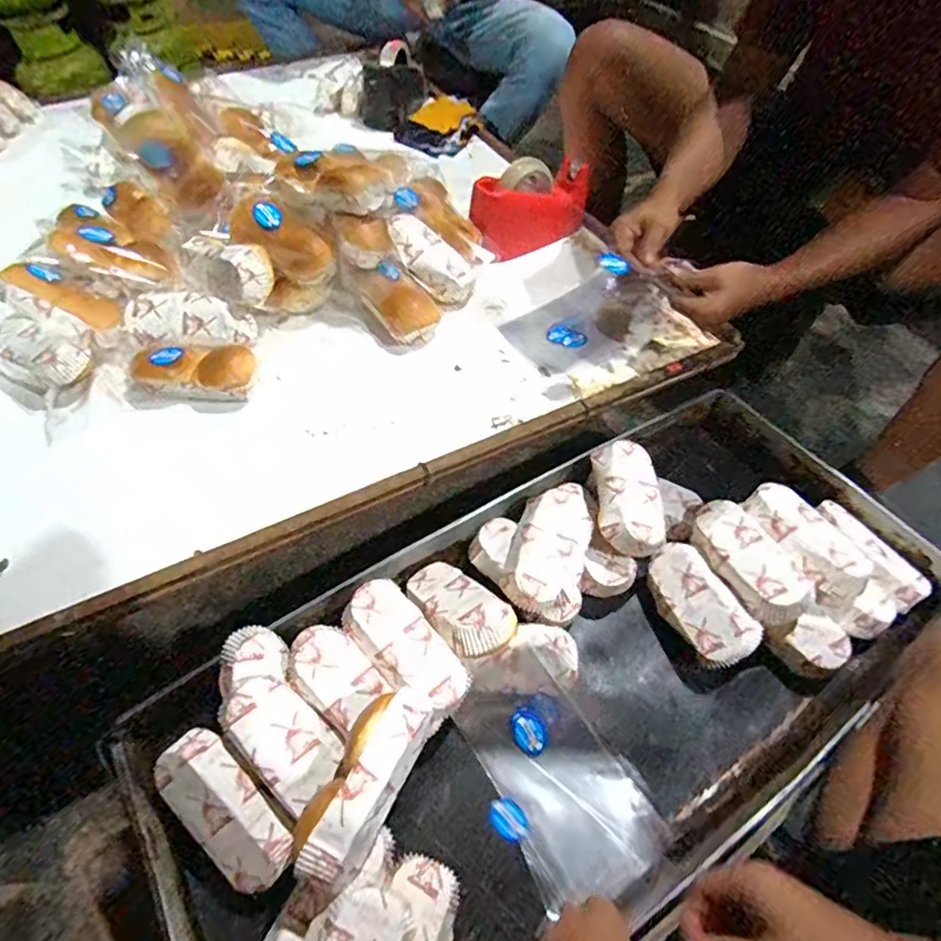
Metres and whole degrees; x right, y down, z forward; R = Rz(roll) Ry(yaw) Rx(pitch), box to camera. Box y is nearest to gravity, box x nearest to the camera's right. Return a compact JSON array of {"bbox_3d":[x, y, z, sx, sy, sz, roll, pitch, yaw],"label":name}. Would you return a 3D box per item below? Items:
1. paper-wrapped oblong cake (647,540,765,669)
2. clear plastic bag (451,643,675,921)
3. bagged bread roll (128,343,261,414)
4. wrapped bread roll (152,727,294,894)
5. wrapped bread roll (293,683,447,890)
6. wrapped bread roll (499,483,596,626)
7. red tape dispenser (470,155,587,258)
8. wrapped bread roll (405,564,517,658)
[{"bbox_3d":[0.251,0.148,0.615,0.072,0.042,0.136,-41,48,9],"label":"paper-wrapped oblong cake"},{"bbox_3d":[0.079,0.282,0.531,0.122,0.058,0.211,-30,62,-21],"label":"clear plastic bag"},{"bbox_3d":[-0.328,-0.114,0.659,0.152,0.054,0.081,5,54,3],"label":"bagged bread roll"},{"bbox_3d":[-0.208,0.284,0.471,0.063,0.029,0.133,-45,85,9],"label":"wrapped bread roll"},{"bbox_3d":[-0.079,0.241,0.437,0.056,0.068,0.136,28,58,18],"label":"wrapped bread roll"},{"bbox_3d":[0.095,0.081,0.620,0.090,0.059,0.168,14,55,9],"label":"wrapped bread roll"},{"bbox_3d":[0.090,-0.406,0.876,0.222,0.119,0.088,-36,62,-24],"label":"red tape dispenser"},{"bbox_3d":[-0.013,0.140,0.583,0.071,0.049,0.139,-32,30,-22],"label":"wrapped bread roll"}]

